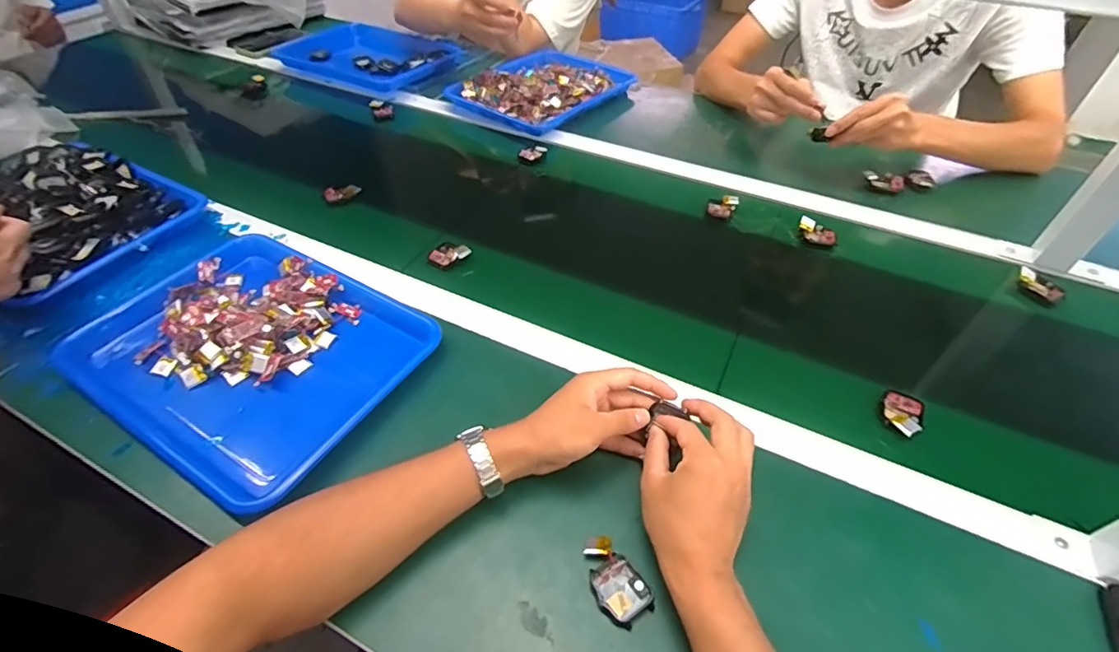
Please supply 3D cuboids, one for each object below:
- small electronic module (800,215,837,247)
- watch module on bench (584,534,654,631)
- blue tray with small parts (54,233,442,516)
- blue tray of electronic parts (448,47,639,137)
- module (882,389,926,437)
[{"bbox_3d":[0.357,-0.130,0.723,0.049,0.016,0.037,19,50,16],"label":"small electronic module"},{"bbox_3d":[0.041,0.200,0.412,0.038,0.010,0.067,-29,54,-25],"label":"watch module on bench"},{"bbox_3d":[-0.321,0.021,0.556,0.336,0.039,0.257,26,52,21],"label":"blue tray with small parts"},{"bbox_3d":[-0.026,-0.476,1.018,0.241,0.034,0.325,32,55,26],"label":"blue tray of electronic parts"},{"bbox_3d":[0.341,0.087,0.519,0.037,0.011,0.053,27,52,22],"label":"module"}]

